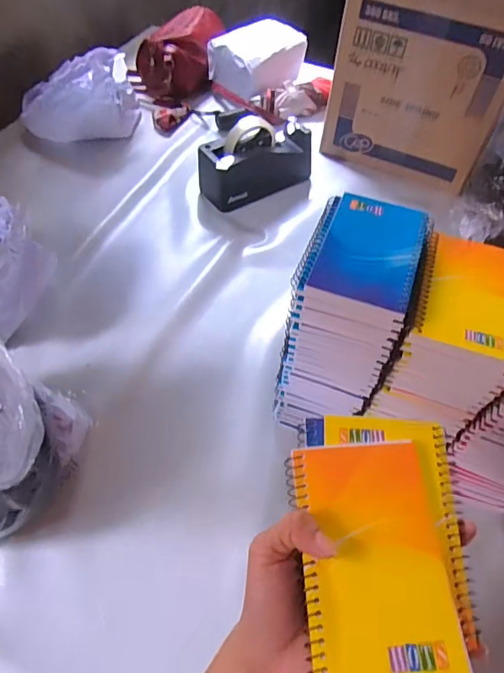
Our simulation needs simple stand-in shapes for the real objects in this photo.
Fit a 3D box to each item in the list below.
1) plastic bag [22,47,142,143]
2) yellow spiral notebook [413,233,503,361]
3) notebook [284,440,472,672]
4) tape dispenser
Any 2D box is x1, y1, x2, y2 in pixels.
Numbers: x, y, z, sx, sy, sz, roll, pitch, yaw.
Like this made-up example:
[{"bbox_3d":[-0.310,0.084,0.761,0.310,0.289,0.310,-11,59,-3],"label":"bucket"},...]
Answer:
[{"bbox_3d":[-0.330,-0.462,0.913,0.213,0.113,0.191,-9,55,-9],"label":"plastic bag"},{"bbox_3d":[0.190,-0.039,0.412,0.079,0.011,0.119,17,55,10],"label":"yellow spiral notebook"},{"bbox_3d":[0.069,0.128,0.279,0.082,0.009,0.132,-1,54,-3],"label":"notebook"},{"bbox_3d":[0.011,-0.310,0.818,0.199,0.099,0.076,-25,59,-19],"label":"tape dispenser"}]

